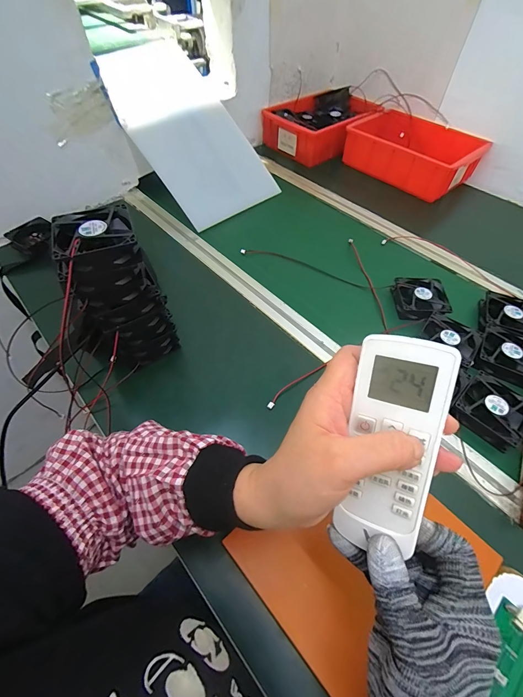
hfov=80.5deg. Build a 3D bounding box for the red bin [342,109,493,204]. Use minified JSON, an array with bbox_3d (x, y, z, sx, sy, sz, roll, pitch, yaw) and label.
[{"bbox_3d":[0.377,-0.495,0.780,0.192,0.084,0.294,-37,62,-23],"label":"red bin"}]

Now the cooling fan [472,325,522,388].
[{"bbox_3d":[0.372,0.011,0.468,0.080,0.027,0.085,29,59,20],"label":"cooling fan"}]

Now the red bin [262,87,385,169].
[{"bbox_3d":[0.172,-0.627,0.866,0.270,0.088,0.220,-37,62,-23],"label":"red bin"}]

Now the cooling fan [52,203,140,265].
[{"bbox_3d":[-0.180,-0.123,0.333,0.080,0.019,0.082,-23,57,-15],"label":"cooling fan"}]

